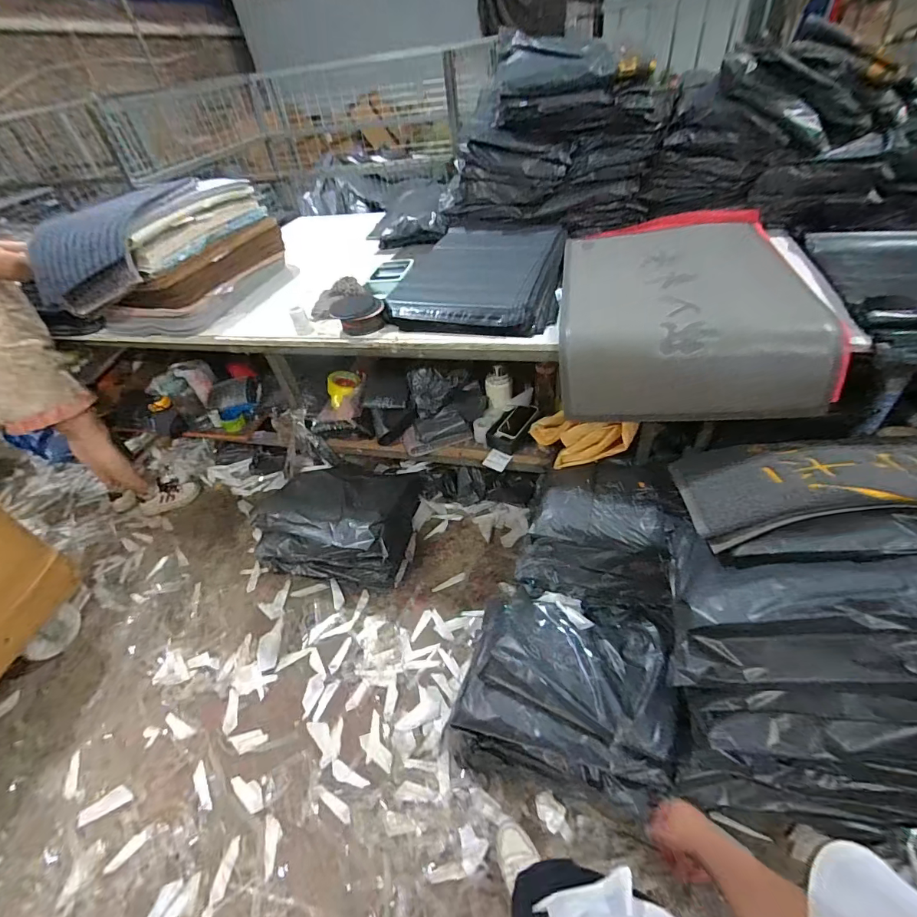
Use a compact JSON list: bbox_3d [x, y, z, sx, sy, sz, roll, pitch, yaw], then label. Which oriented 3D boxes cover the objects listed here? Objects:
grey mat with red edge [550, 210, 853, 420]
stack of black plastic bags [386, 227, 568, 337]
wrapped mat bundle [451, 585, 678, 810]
[{"bbox_3d":[0.599,-0.411,1.230,0.599,0.326,0.763,3,46,12],"label":"grey mat with red edge"},{"bbox_3d":[0.084,-0.587,1.350,0.482,0.076,0.626,7,47,16],"label":"stack of black plastic bags"},{"bbox_3d":[0.274,0.587,1.126,0.513,0.190,0.418,7,47,16],"label":"wrapped mat bundle"}]

